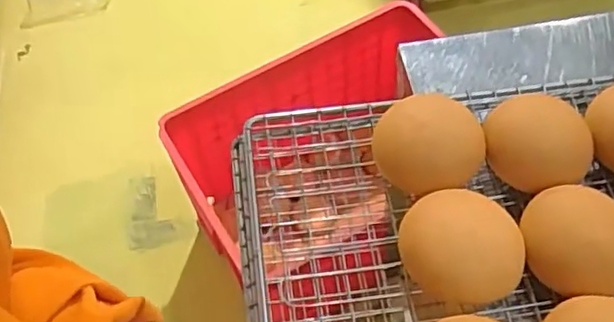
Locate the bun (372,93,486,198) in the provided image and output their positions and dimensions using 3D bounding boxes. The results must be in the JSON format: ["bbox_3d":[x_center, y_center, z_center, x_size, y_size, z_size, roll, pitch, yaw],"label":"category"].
[{"bbox_3d":[0.112,-0.017,0.591,0.098,0.057,0.093,12,61,10],"label":"bun"}]

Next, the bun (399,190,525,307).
[{"bbox_3d":[0.128,0.074,0.540,0.093,0.050,0.091,-1,60,2],"label":"bun"}]

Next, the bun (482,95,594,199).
[{"bbox_3d":[0.210,-0.015,0.586,0.097,0.054,0.079,37,68,21],"label":"bun"}]

